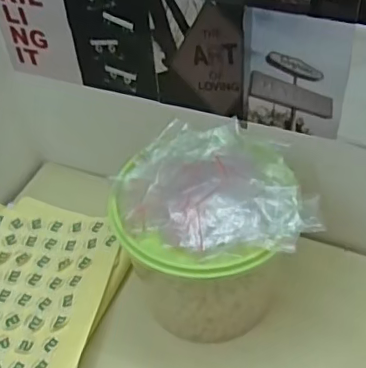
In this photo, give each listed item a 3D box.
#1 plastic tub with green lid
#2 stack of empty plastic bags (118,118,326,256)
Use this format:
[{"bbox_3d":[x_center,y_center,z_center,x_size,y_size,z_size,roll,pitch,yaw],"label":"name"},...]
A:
[{"bbox_3d":[0.033,0.063,0.673,0.209,0.212,0.184,1,47,6],"label":"plastic tub with green lid"},{"bbox_3d":[0.034,-0.002,0.612,0.214,0.038,0.178,0,47,4],"label":"stack of empty plastic bags"}]

